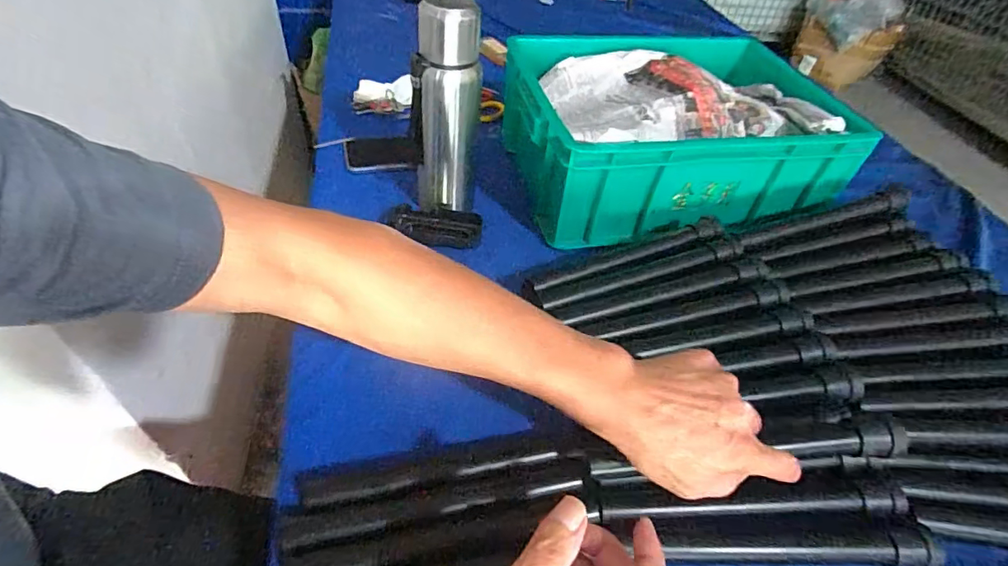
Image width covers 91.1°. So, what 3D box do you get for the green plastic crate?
[{"bbox_3d":[0.237,-0.213,0.692,0.455,0.142,0.292,-4,46,-11],"label":"green plastic crate"}]

